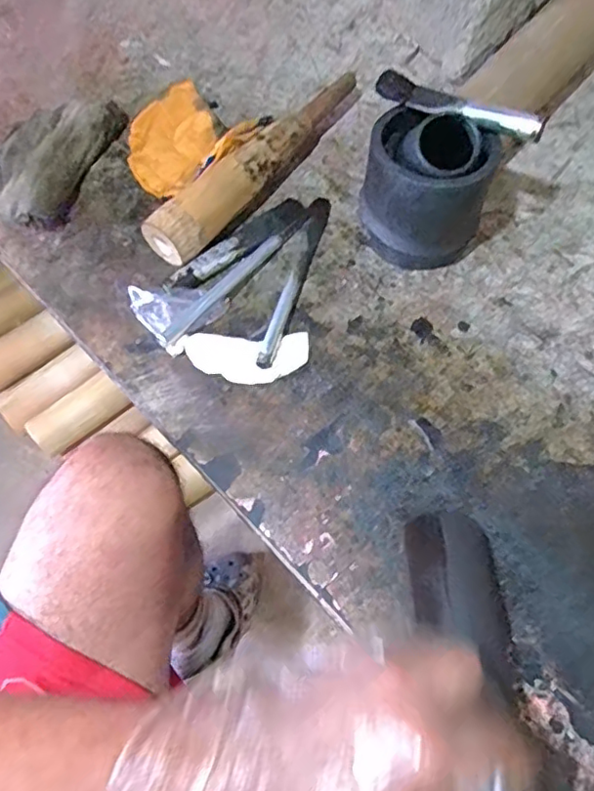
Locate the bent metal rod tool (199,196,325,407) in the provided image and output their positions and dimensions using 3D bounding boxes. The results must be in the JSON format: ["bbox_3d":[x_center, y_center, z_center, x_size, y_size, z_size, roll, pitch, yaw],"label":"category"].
[{"bbox_3d":[-0.001,-0.106,0.530,0.018,0.011,0.189,15,67,8],"label":"bent metal rod tool"}]

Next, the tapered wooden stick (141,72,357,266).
[{"bbox_3d":[-0.029,-0.227,0.571,0.048,0.051,0.281,39,72,16],"label":"tapered wooden stick"}]

